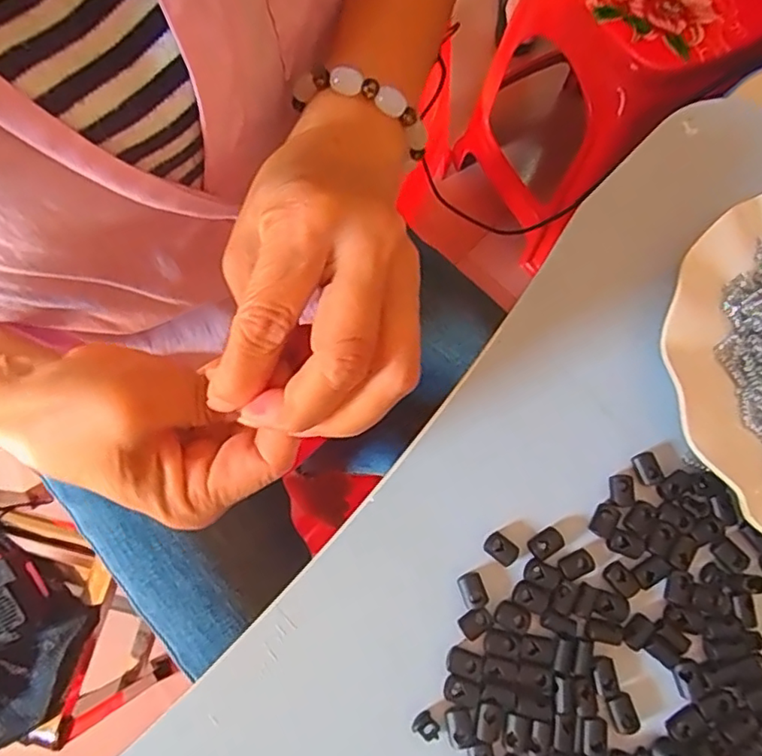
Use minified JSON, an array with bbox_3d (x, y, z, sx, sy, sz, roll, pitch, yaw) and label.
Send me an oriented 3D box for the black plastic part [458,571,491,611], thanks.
[{"bbox_3d":[0.042,0.097,0.268,0.011,0.004,0.015,-19,75,-7],"label":"black plastic part"}]

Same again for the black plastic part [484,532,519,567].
[{"bbox_3d":[0.056,0.080,0.272,0.015,0.004,0.011,41,77,10],"label":"black plastic part"}]

